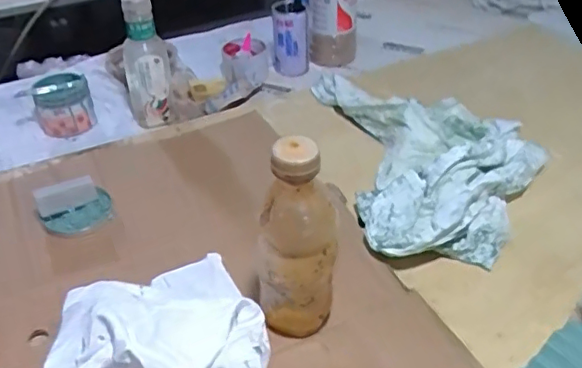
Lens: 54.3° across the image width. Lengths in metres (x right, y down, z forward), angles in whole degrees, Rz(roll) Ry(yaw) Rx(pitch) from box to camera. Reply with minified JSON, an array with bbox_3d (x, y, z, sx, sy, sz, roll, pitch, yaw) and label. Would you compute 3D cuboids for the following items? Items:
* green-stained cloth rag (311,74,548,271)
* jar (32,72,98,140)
[{"bbox_3d":[0.195,-0.057,0.771,0.260,0.062,0.401,-5,38,-4],"label":"green-stained cloth rag"},{"bbox_3d":[-0.358,-0.124,0.898,0.085,0.080,0.084,-16,40,-17],"label":"jar"}]

